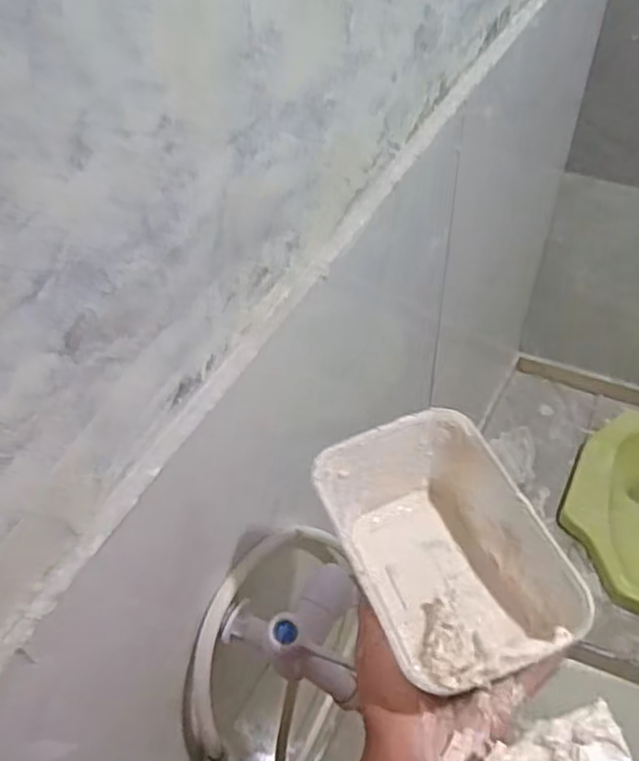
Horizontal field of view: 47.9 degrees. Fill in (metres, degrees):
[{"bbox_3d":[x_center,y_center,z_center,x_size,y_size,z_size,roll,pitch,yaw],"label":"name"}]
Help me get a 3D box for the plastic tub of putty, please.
[{"bbox_3d":[0.077,0.113,0.465,0.111,0.088,0.173,-20,52,-12],"label":"plastic tub of putty"}]

